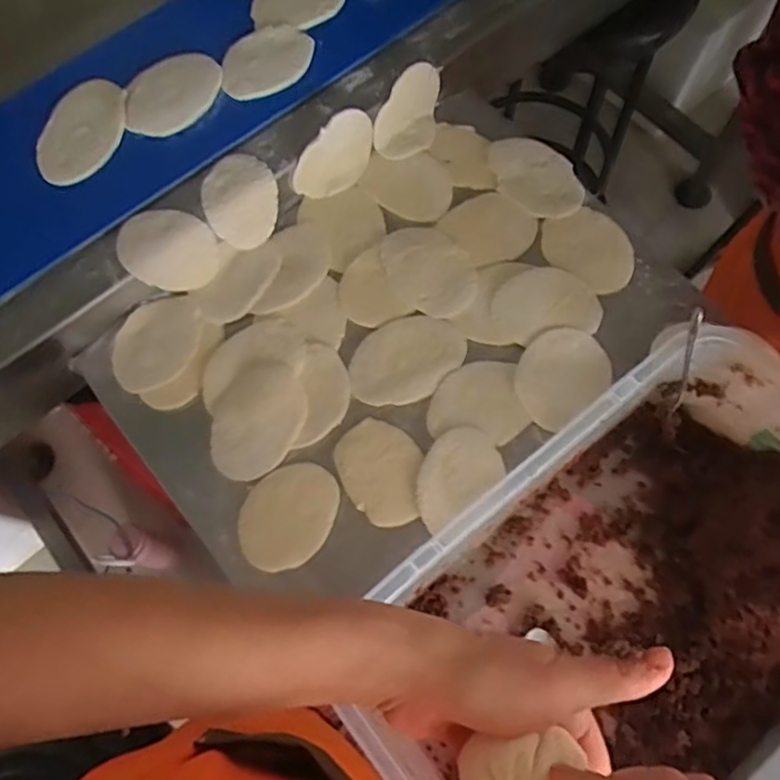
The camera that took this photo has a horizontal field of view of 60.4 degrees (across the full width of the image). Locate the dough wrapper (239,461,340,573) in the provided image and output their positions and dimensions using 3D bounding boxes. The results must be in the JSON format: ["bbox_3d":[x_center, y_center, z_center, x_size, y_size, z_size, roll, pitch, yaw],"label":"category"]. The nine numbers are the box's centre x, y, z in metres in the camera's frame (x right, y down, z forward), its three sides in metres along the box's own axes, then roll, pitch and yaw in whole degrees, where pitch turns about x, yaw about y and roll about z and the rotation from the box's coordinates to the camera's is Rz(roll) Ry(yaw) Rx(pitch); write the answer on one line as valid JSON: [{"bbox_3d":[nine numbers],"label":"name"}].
[{"bbox_3d":[-0.086,0.105,0.564,0.072,0.004,0.093,30,72,9],"label":"dough wrapper"}]

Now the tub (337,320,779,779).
[{"bbox_3d":[0.205,0.149,0.489,0.351,0.123,0.271,-38,75,-11],"label":"tub"}]

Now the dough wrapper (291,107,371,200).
[{"bbox_3d":[-0.053,-0.226,0.648,0.089,0.075,0.008,-32,58,-18],"label":"dough wrapper"}]

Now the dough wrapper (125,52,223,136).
[{"bbox_3d":[-0.209,-0.286,0.648,0.076,0.006,0.105,39,76,13],"label":"dough wrapper"}]

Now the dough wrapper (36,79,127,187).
[{"bbox_3d":[-0.290,-0.246,0.638,0.072,0.011,0.114,21,75,5],"label":"dough wrapper"}]

